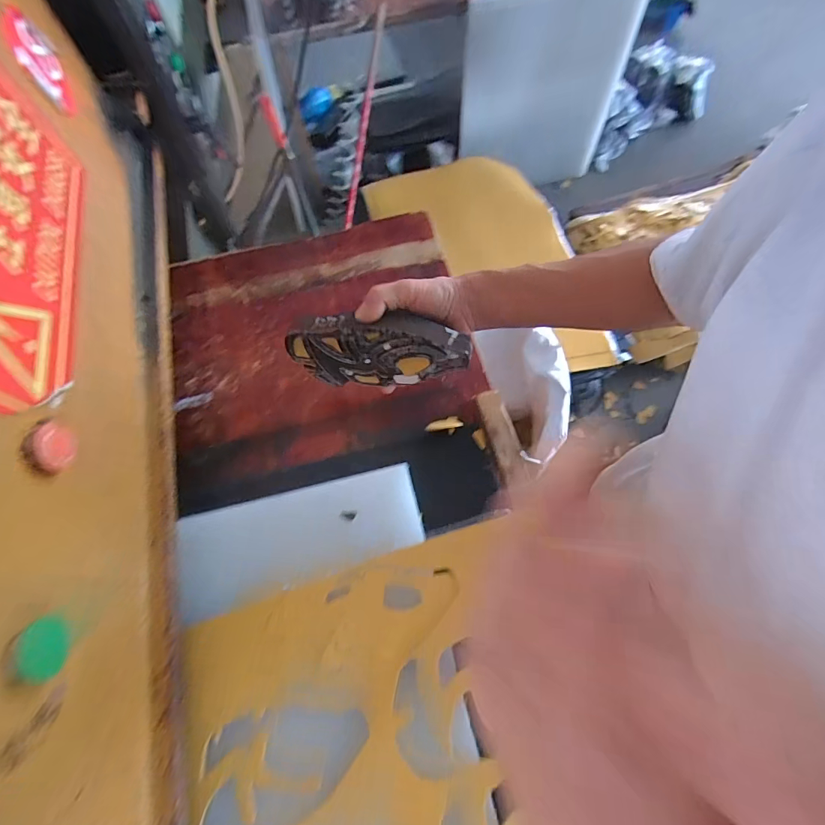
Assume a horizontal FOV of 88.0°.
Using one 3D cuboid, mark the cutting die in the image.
[{"bbox_3d":[-0.040,-0.069,0.476,0.205,0.093,0.036,0,66,19],"label":"cutting die"}]

